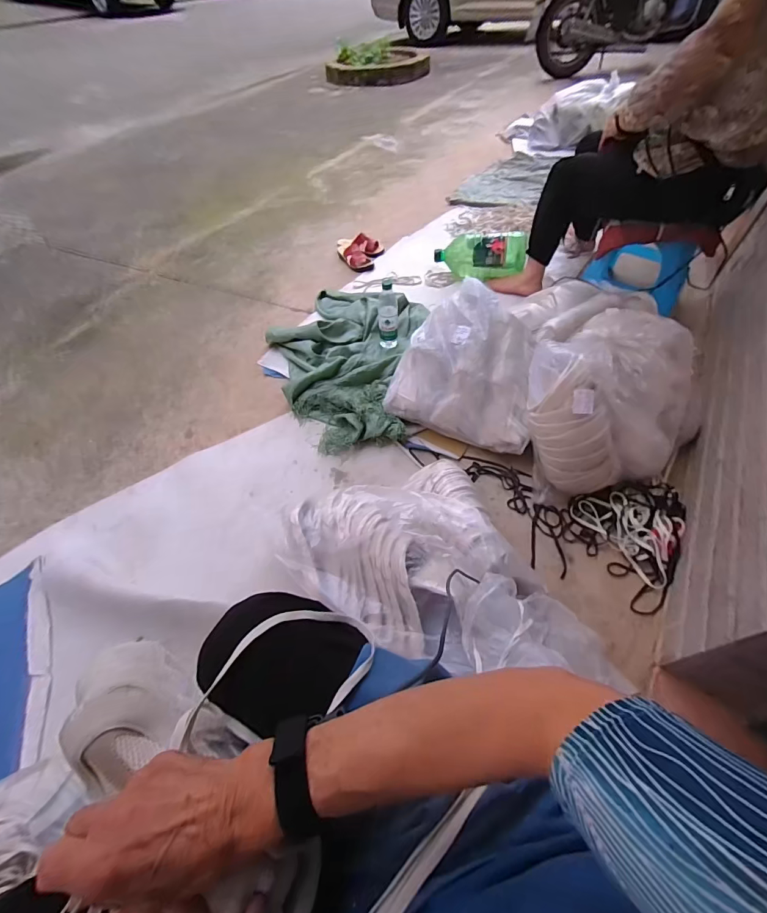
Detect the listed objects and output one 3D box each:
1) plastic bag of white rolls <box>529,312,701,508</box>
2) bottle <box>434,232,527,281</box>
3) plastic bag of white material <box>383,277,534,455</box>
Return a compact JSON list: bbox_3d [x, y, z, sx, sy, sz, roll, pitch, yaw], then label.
[{"bbox_3d":[0.535,-0.114,0.960,0.393,0.285,0.306,-10,52,-4],"label":"plastic bag of white rolls"},{"bbox_3d":[0.372,-0.770,1.555,0.342,0.159,0.121,7,54,6],"label":"bottle"},{"bbox_3d":[0.236,-0.240,1.064,0.384,0.233,0.323,21,57,15],"label":"plastic bag of white material"}]

